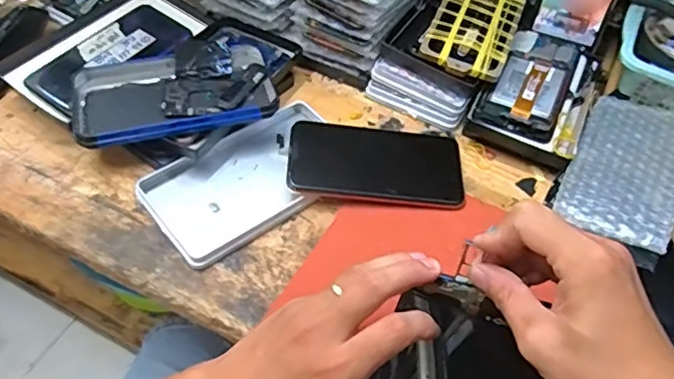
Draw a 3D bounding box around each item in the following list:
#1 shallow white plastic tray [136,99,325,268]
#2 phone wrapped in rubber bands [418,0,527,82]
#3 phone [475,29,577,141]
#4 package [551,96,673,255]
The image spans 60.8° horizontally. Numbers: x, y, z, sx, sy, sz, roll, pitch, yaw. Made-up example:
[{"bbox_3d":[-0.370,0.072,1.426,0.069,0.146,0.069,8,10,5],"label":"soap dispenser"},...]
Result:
[{"bbox_3d":[-0.073,-0.012,0.512,0.183,0.013,0.102,-33,61,-26],"label":"shallow white plastic tray"},{"bbox_3d":[0.144,-0.173,0.588,0.081,0.009,0.154,23,57,8],"label":"phone wrapped in rubber bands"},{"bbox_3d":[0.197,-0.109,0.579,0.071,0.012,0.150,24,54,14],"label":"phone"},{"bbox_3d":[0.261,-0.022,0.513,0.088,0.016,0.174,27,55,16],"label":"package"}]

